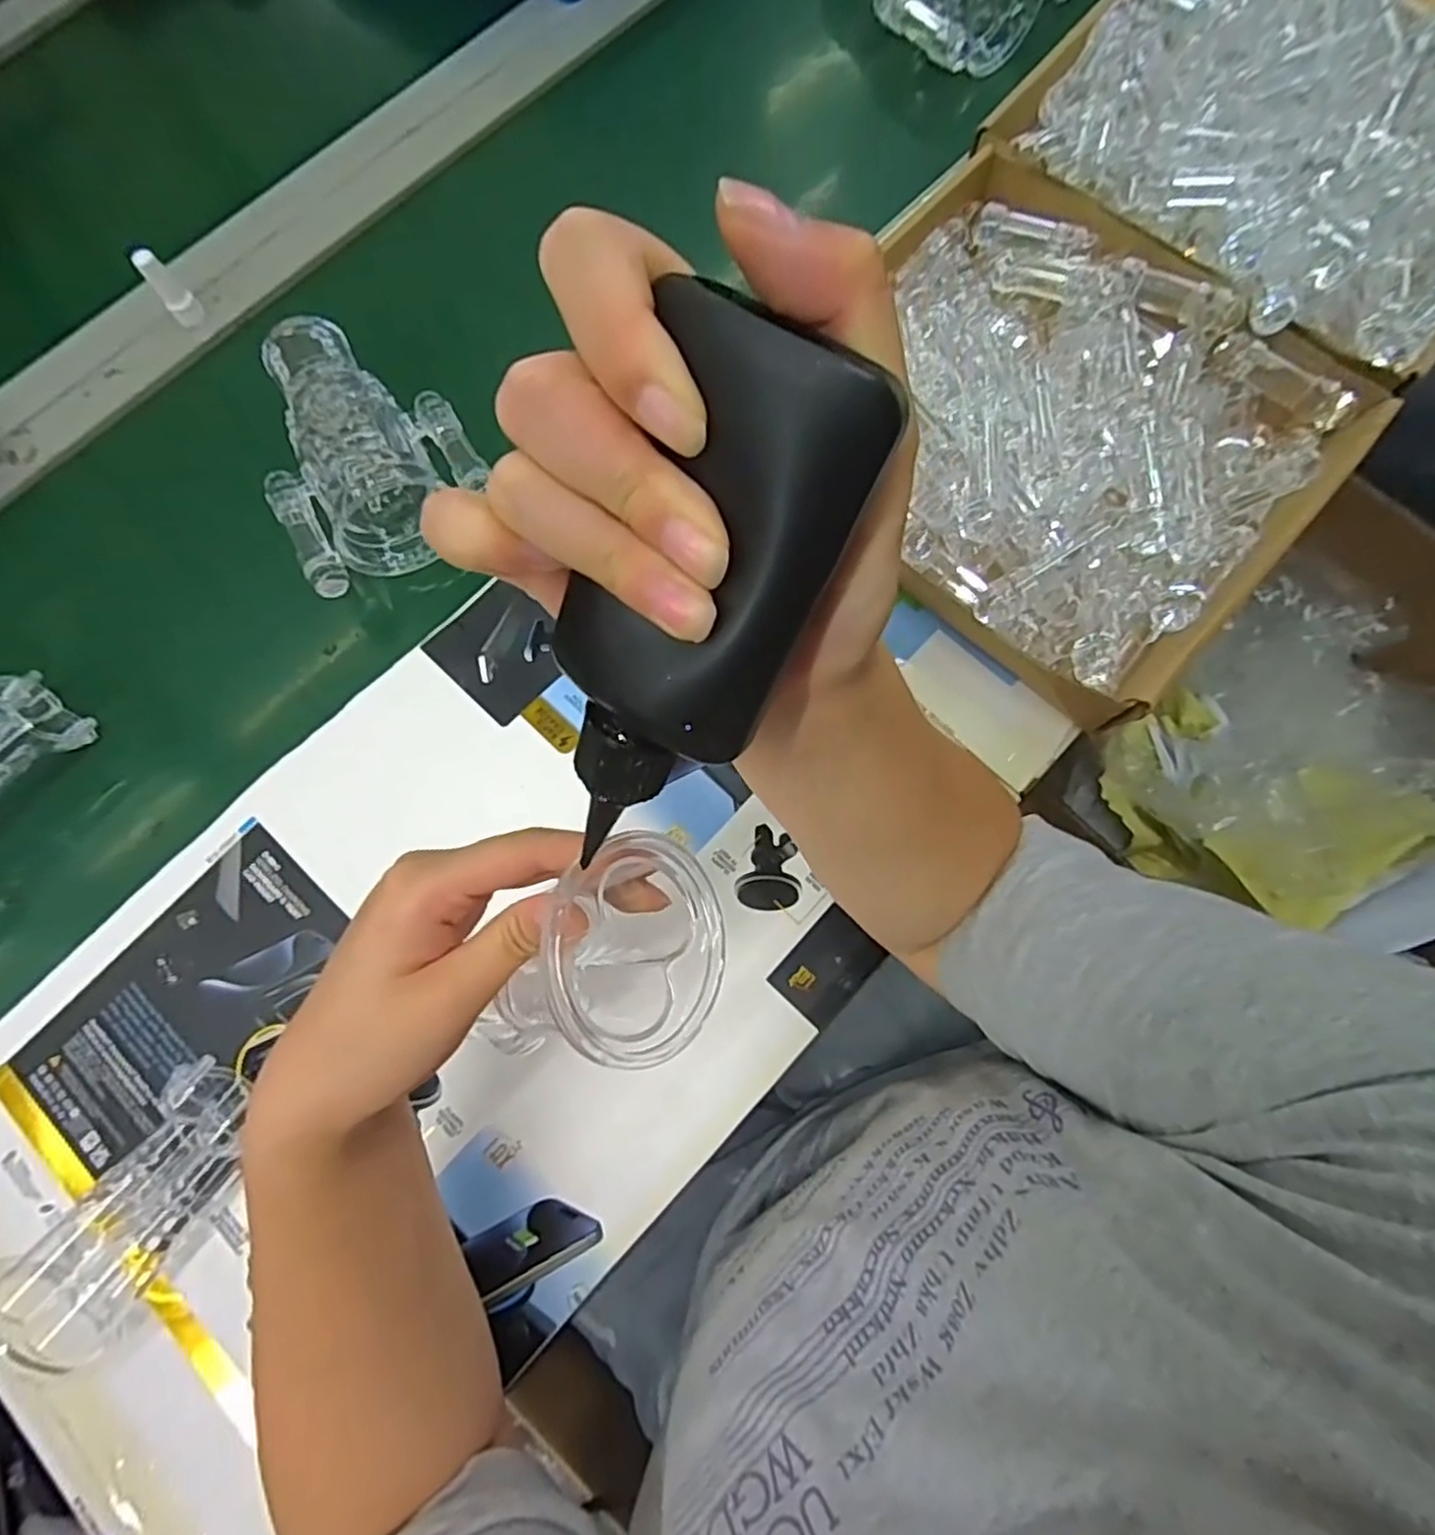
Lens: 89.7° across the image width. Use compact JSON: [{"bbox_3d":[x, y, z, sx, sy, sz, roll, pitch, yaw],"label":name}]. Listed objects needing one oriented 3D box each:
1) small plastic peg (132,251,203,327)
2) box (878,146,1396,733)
[{"bbox_3d":[-0.391,-0.342,0.513,0.018,0.048,0.016,-28,76,-5],"label":"small plastic peg"},{"bbox_3d":[0.206,-0.217,0.450,0.306,0.068,0.274,43,81,11],"label":"box"}]

